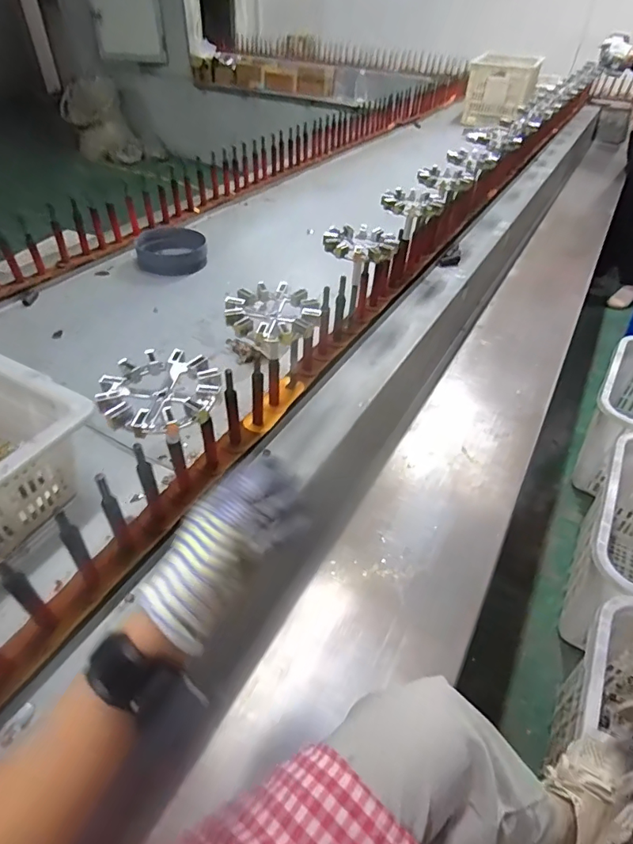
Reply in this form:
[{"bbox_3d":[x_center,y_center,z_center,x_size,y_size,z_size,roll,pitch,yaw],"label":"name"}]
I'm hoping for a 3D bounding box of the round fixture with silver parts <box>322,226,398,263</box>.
[{"bbox_3d":[0.076,-0.308,0.801,0.121,0.026,0.113,1,45,-1],"label":"round fixture with silver parts"}]

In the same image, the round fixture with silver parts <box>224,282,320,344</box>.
[{"bbox_3d":[-0.059,-0.152,0.645,0.124,0.026,0.121,1,45,-1],"label":"round fixture with silver parts"}]

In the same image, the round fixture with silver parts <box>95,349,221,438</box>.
[{"bbox_3d":[-0.170,-0.036,0.514,0.123,0.020,0.127,1,45,-1],"label":"round fixture with silver parts"}]

